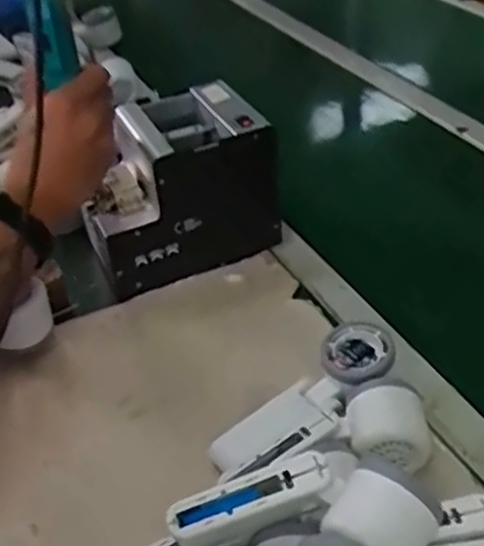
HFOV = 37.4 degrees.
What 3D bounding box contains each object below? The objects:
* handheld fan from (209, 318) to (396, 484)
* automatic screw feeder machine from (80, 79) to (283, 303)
[{"bbox_3d":[0.054,0.104,0.562,0.170,0.051,0.065,-28,44,-29],"label":"handheld fan"},{"bbox_3d":[-0.076,-0.090,0.750,0.186,0.161,0.145,-19,40,-19],"label":"automatic screw feeder machine"}]

